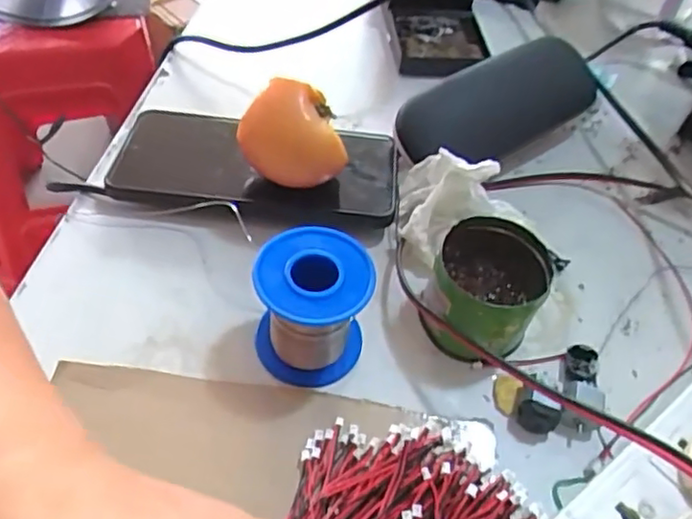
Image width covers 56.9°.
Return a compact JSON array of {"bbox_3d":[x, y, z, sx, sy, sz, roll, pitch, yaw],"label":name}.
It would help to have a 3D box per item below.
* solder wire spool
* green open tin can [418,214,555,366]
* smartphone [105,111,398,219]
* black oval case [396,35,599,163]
[{"bbox_3d":[-0.016,0.024,0.308,0.052,0.058,0.050,3,51,-4],"label":"solder wire spool"},{"bbox_3d":[0.069,0.018,0.326,0.054,0.050,0.062,21,52,11],"label":"green open tin can"},{"bbox_3d":[-0.053,-0.059,0.380,0.167,0.008,0.072,6,51,8],"label":"smartphone"},{"bbox_3d":[0.098,-0.097,0.417,0.146,0.056,0.050,-24,57,-23],"label":"black oval case"}]

